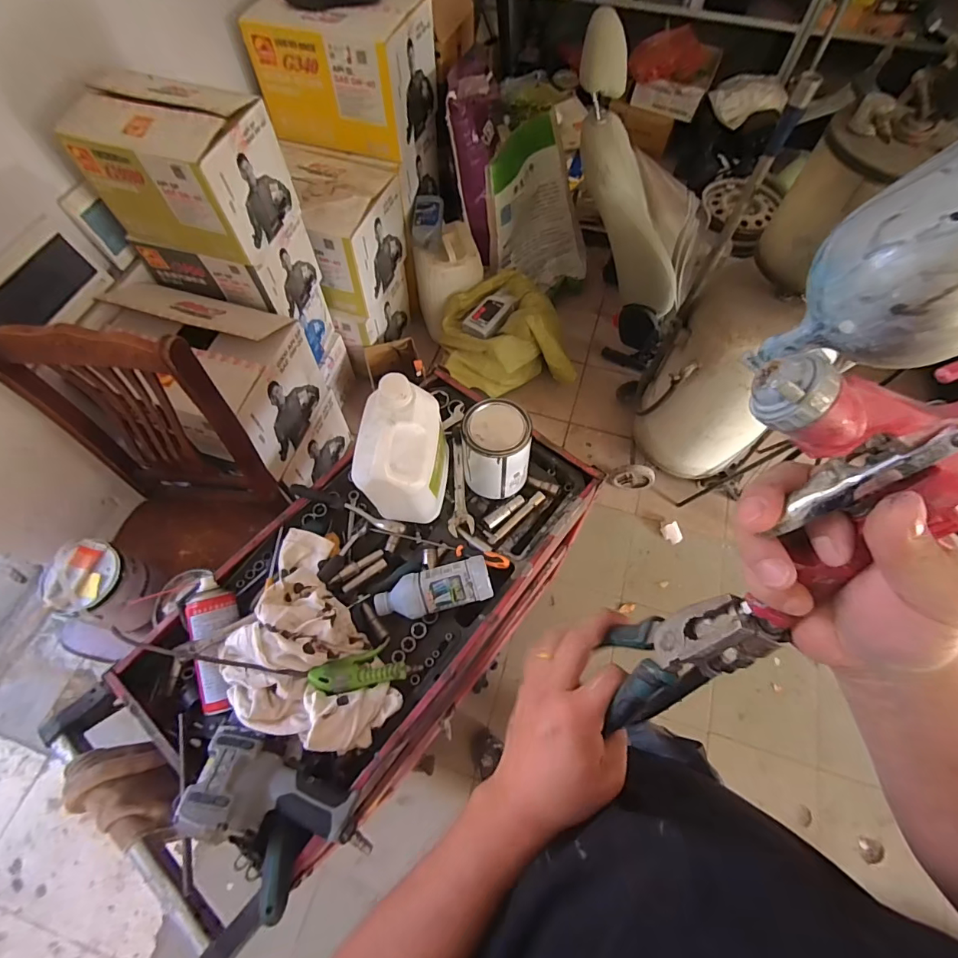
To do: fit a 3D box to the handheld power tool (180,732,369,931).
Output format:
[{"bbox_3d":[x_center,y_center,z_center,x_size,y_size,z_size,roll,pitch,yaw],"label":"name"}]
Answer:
[{"bbox_3d":[-0.254,0.401,0.552,0.206,0.072,0.129,25,66,11],"label":"handheld power tool"}]

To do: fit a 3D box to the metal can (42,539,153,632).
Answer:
[{"bbox_3d":[-0.787,0.231,0.995,0.174,0.156,0.147,23,66,10],"label":"metal can"}]

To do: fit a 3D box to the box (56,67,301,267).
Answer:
[{"bbox_3d":[-0.673,-0.717,1.087,0.355,0.266,0.248,17,65,7],"label":"box"}]

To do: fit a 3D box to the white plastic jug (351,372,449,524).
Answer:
[{"bbox_3d":[-0.112,-0.028,0.685,0.107,0.214,0.136,8,64,3],"label":"white plastic jug"}]

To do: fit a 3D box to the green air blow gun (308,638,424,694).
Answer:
[{"bbox_3d":[-0.159,0.262,0.657,0.146,0.033,0.060,3,61,-27],"label":"green air blow gun"}]

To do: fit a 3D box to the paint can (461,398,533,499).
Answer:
[{"bbox_3d":[0.029,-0.044,0.760,0.100,0.142,0.107,0,64,-1],"label":"paint can"}]

